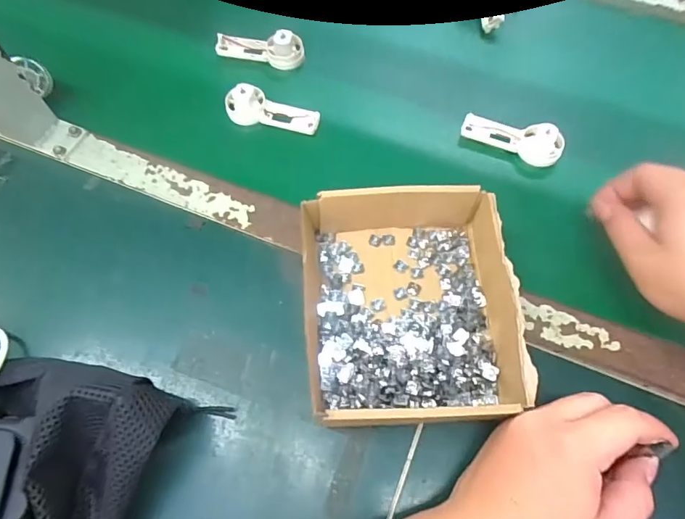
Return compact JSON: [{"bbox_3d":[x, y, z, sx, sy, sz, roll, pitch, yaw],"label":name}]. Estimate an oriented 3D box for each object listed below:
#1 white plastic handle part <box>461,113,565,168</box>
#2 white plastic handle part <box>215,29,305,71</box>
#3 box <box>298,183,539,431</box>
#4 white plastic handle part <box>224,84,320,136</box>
[{"bbox_3d":[0.163,-0.119,0.449,0.094,0.032,0.025,28,68,14],"label":"white plastic handle part"},{"bbox_3d":[-0.089,-0.232,0.507,0.092,0.039,0.033,19,66,10],"label":"white plastic handle part"},{"bbox_3d":[0.047,0.033,0.351,0.149,0.054,0.181,-5,64,-2],"label":"box"},{"bbox_3d":[-0.069,-0.149,0.468,0.091,0.037,0.032,9,64,5],"label":"white plastic handle part"}]

